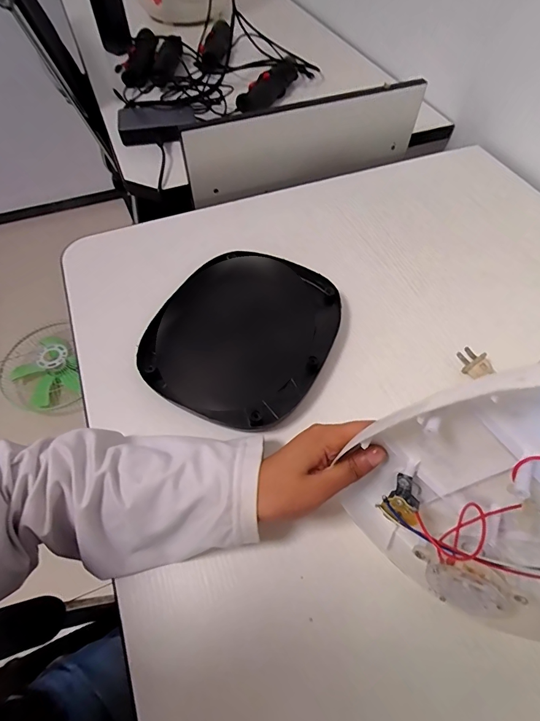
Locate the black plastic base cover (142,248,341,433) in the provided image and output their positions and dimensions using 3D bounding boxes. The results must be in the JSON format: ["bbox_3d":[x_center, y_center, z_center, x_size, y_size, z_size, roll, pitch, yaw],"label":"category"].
[{"bbox_3d":[-0.026,-0.037,0.432,0.181,0.031,0.215,24,60,15],"label":"black plastic base cover"}]

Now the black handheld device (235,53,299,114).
[{"bbox_3d":[-0.001,-0.527,0.749,0.044,0.041,0.176,28,61,17],"label":"black handheld device"}]

